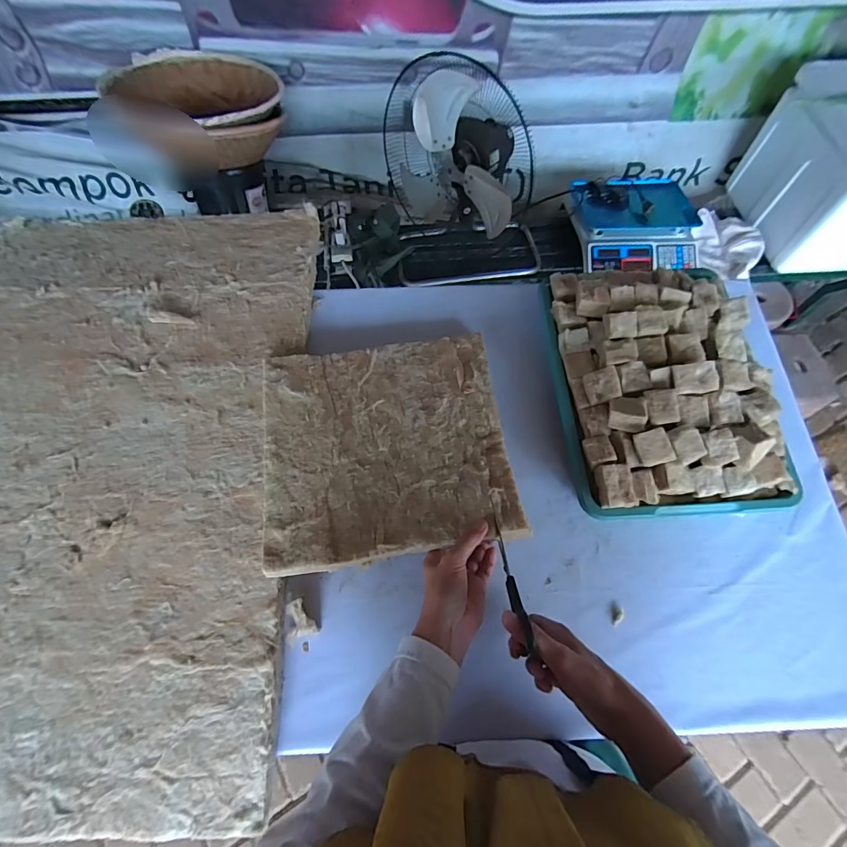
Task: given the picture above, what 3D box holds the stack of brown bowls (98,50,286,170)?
[{"bbox_3d":[-0.560,-0.855,1.115,0.402,0.133,0.333,31,68,14],"label":"stack of brown bowls"}]

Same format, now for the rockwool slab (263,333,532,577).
[{"bbox_3d":[-0.045,0.016,0.510,0.285,0.035,0.279,-7,67,-6],"label":"rockwool slab"}]

